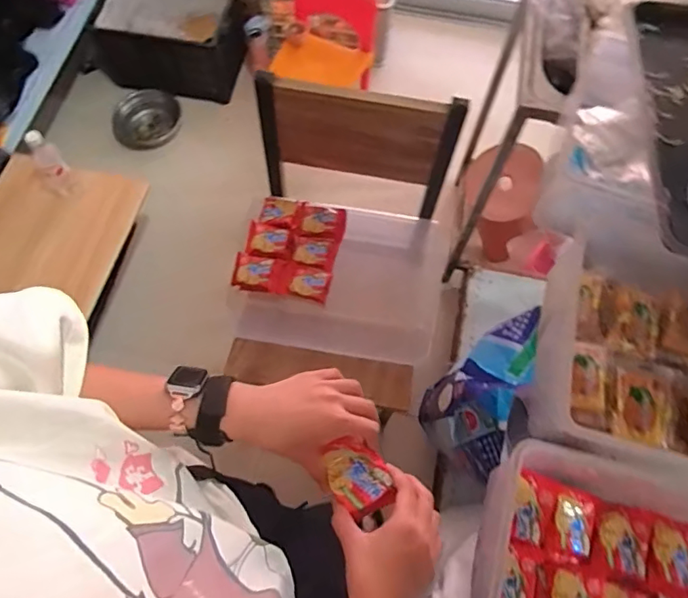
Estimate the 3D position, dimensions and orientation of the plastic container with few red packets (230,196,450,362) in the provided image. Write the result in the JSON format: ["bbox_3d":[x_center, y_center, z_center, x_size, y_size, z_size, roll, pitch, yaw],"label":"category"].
[{"bbox_3d":[-0.001,-0.036,1.056,0.393,0.164,0.281,2,68,0],"label":"plastic container with few red packets"}]

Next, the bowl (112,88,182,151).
[{"bbox_3d":[-0.660,-0.600,1.741,0.226,0.075,0.188,-23,70,-10],"label":"bowl"}]

